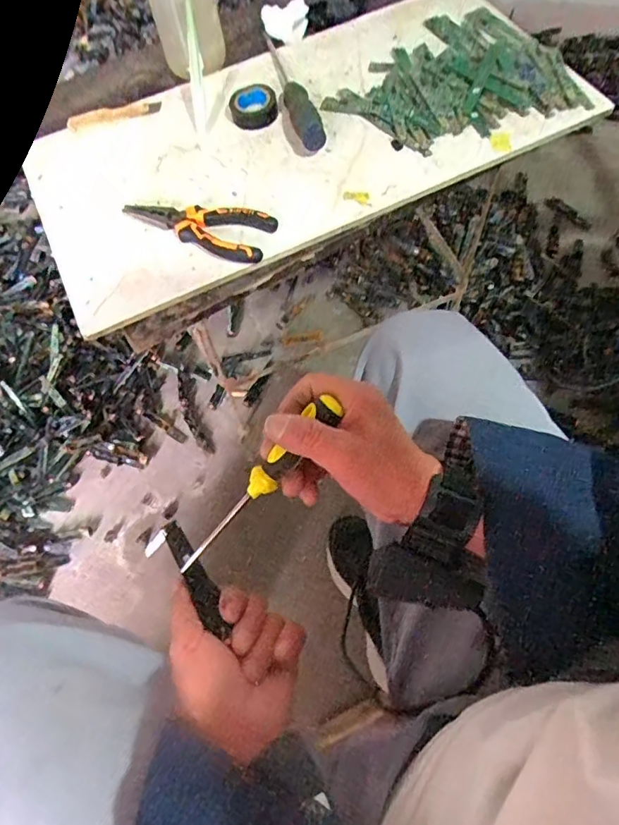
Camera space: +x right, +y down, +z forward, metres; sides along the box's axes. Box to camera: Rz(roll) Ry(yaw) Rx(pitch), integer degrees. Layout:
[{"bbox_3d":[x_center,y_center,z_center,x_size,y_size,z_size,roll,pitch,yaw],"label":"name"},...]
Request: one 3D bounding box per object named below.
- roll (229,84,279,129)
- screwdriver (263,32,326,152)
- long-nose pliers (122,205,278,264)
[{"bbox_3d":[-0.065,-0.355,0.604,0.056,0.022,0.060,-2,63,4],"label":"roll"},{"bbox_3d":[-0.028,-0.387,0.613,0.024,0.028,0.241,-18,63,-5],"label":"screwdriver"},{"bbox_3d":[-0.115,-0.191,0.529,0.156,0.021,0.053,15,65,12],"label":"long-nose pliers"}]

